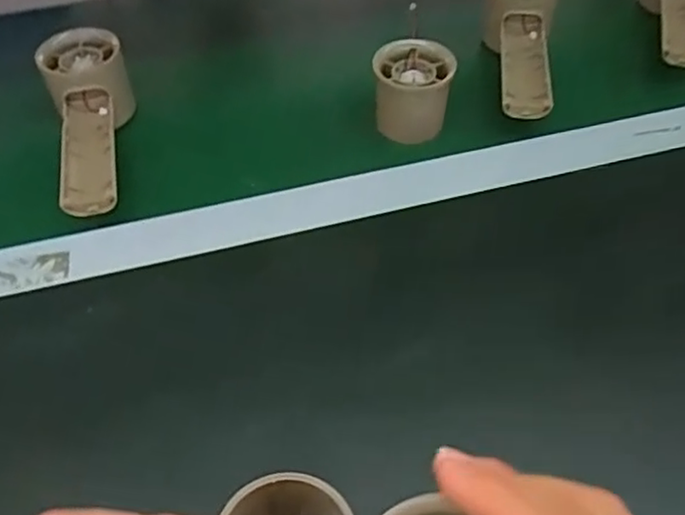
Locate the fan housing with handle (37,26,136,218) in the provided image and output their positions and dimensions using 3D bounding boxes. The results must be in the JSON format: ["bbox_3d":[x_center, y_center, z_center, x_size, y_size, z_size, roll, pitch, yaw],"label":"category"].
[{"bbox_3d":[-0.169,-0.091,0.454,0.054,0.053,0.153,-14,52,-11],"label":"fan housing with handle"}]

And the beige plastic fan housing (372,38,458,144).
[{"bbox_3d":[0.050,-0.117,0.478,0.054,0.061,0.049,9,52,8],"label":"beige plastic fan housing"}]

